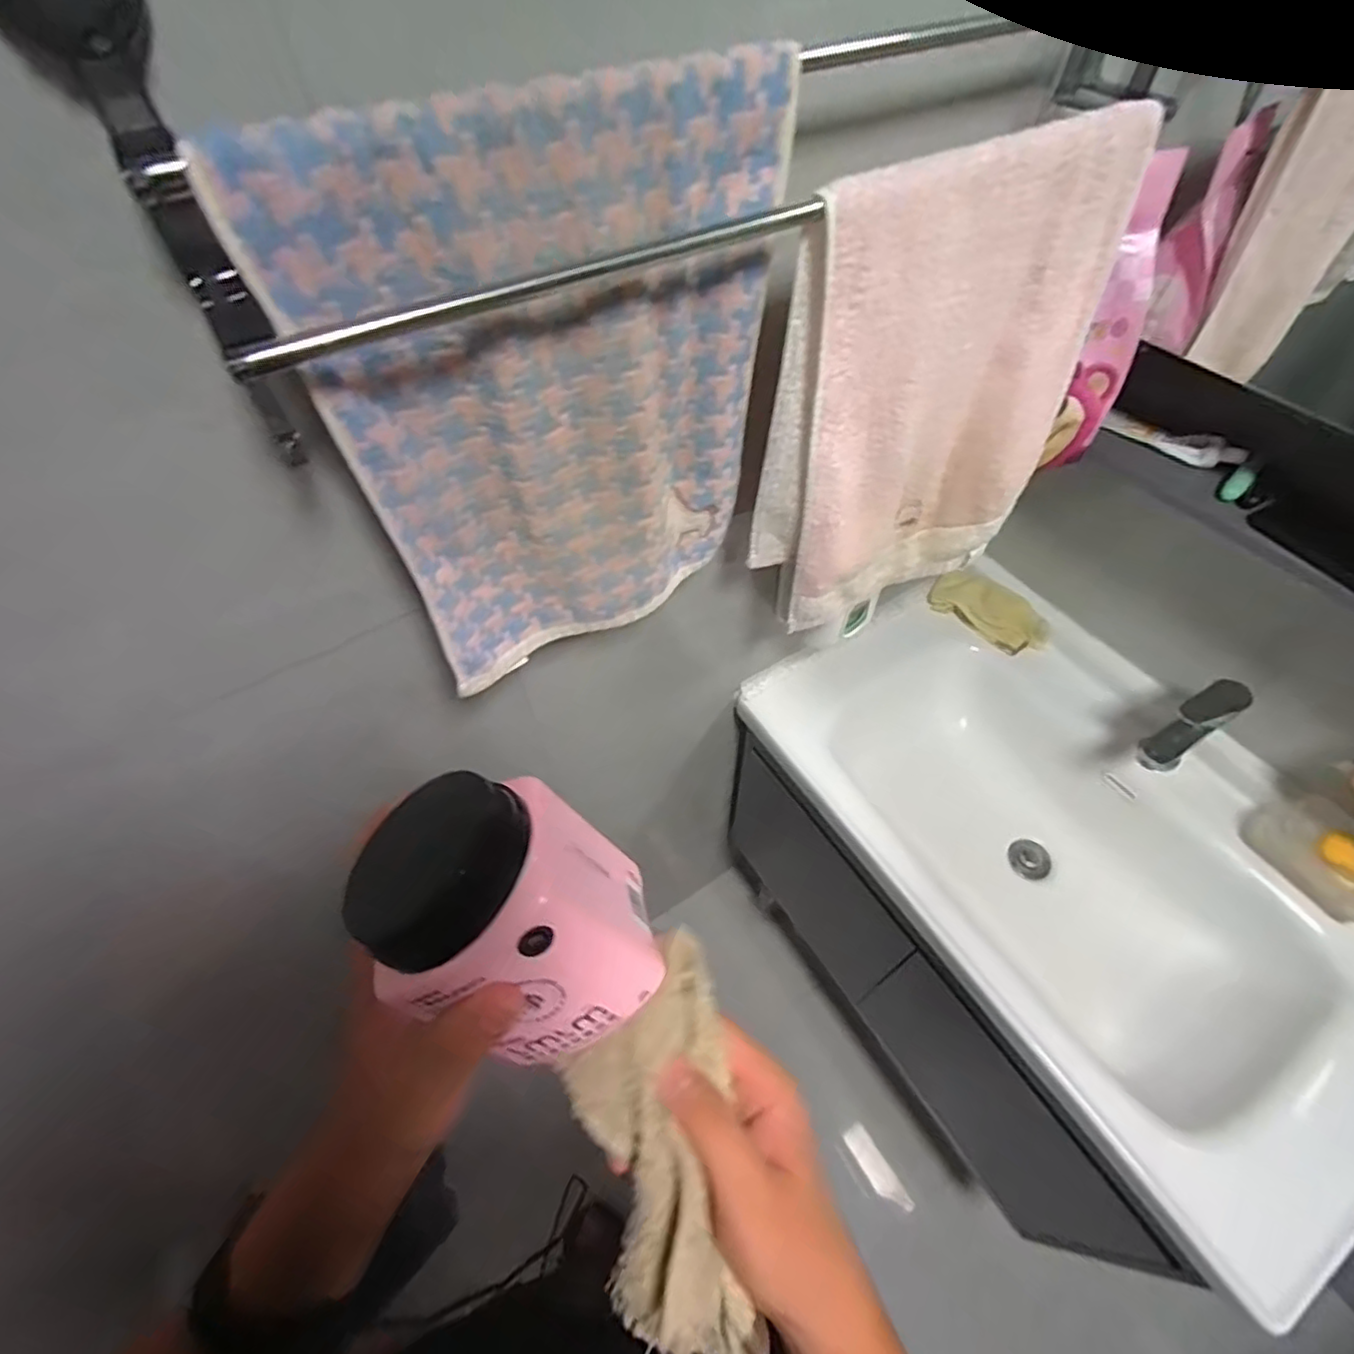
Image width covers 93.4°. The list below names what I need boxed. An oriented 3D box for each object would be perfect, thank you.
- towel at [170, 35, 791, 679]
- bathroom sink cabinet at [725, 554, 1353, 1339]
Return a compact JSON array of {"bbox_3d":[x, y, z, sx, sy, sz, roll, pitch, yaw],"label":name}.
[{"bbox_3d":[-0.062,-0.170,0.430,0.291,0.342,0.044,-31,59,-20],"label":"towel"},{"bbox_3d":[0.516,0.398,1.123,0.488,0.793,0.836,-27,58,-18],"label":"bathroom sink cabinet"}]

